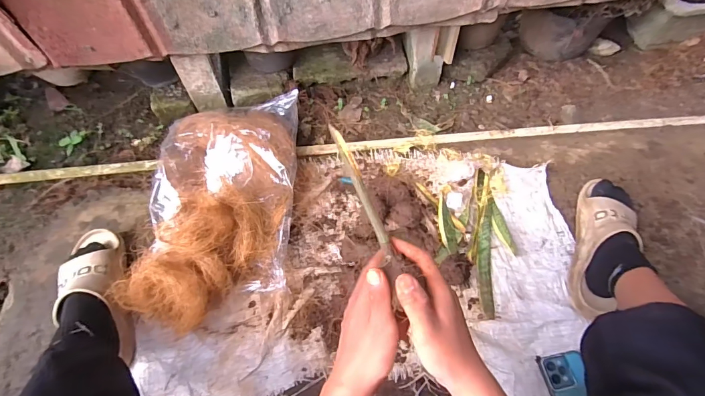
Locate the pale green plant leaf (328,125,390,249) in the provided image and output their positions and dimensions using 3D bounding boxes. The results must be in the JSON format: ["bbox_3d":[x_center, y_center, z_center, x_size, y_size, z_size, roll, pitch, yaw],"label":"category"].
[{"bbox_3d":[0.008,-0.013,0.397,0.012,0.011,0.136,-23,88,-11],"label":"pale green plant leaf"}]

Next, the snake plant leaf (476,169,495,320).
[{"bbox_3d":[0.278,0.084,0.796,0.034,0.013,0.324,6,63,4],"label":"snake plant leaf"}]

